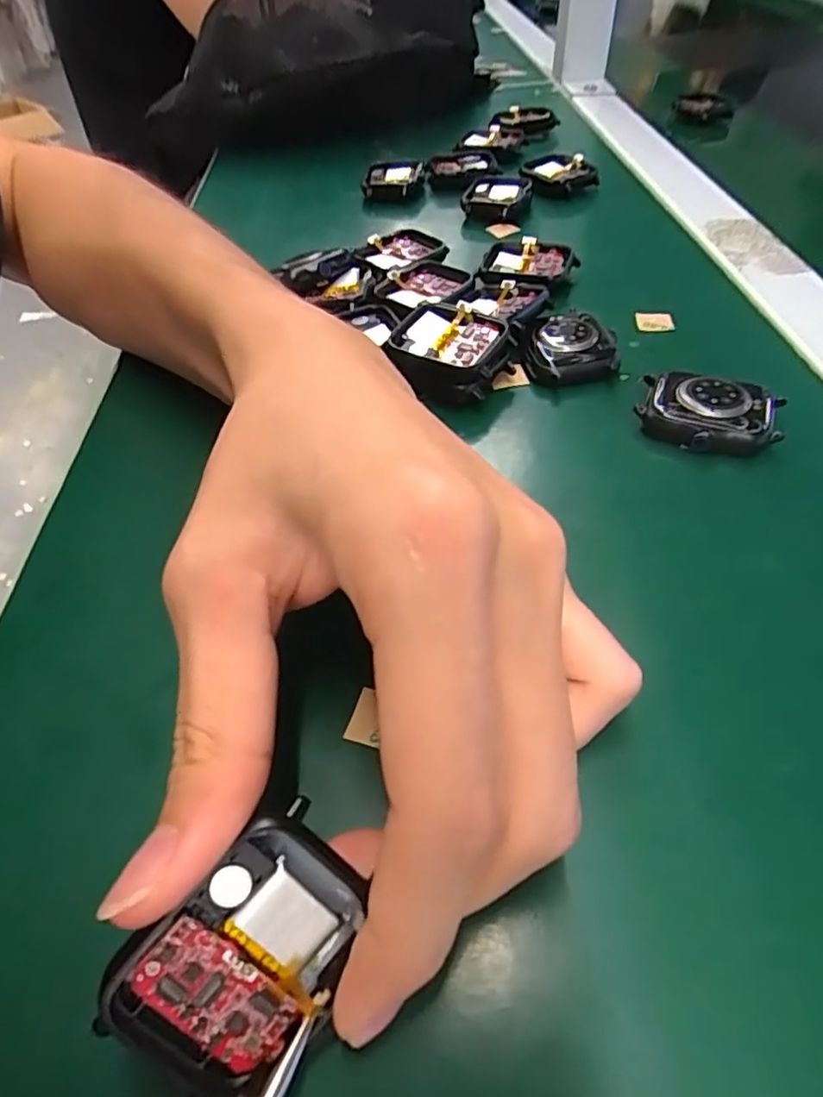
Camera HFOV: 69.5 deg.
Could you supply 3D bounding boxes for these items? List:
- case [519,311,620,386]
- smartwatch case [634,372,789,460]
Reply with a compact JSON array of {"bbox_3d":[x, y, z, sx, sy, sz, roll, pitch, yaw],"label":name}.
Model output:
[{"bbox_3d":[0.066,-0.085,0.249,0.038,0.010,0.038,2,50,5],"label":"case"},{"bbox_3d":[0.108,-0.051,0.216,0.047,0.013,0.032,23,55,21],"label":"smartwatch case"}]

